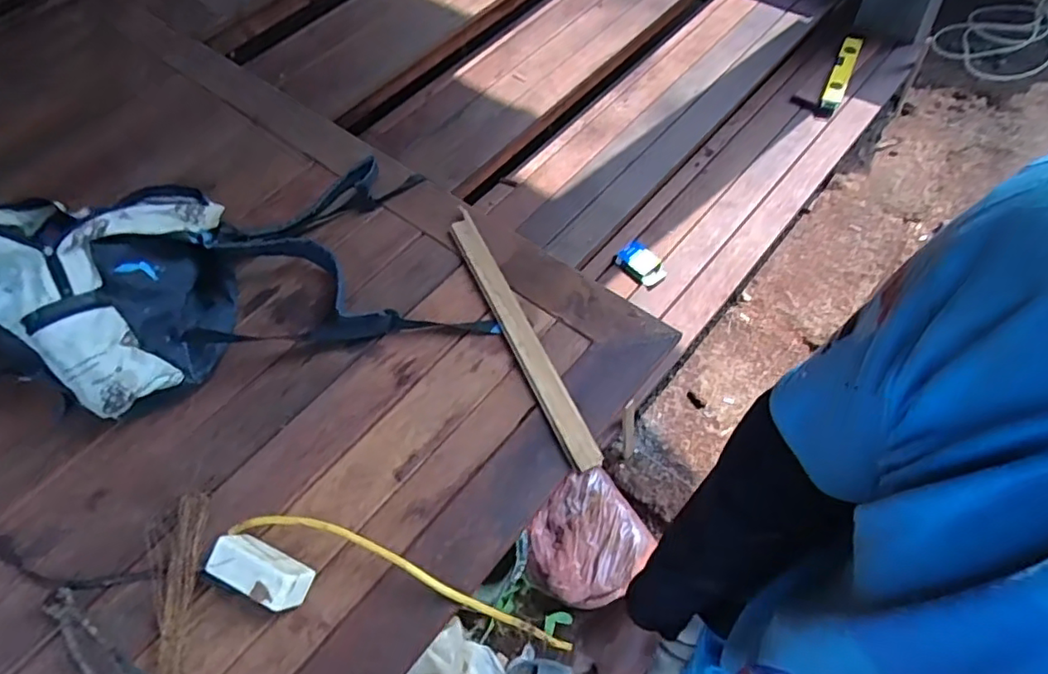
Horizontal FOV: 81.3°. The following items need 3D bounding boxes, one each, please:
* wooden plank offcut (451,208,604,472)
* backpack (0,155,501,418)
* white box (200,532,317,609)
[{"bbox_3d":[-0.006,-0.014,0.873,0.044,0.024,0.454,-21,62,-12],"label":"wooden plank offcut"},{"bbox_3d":[-0.429,-0.126,0.852,0.659,0.206,0.373,-16,61,-7],"label":"backpack"},{"bbox_3d":[-0.299,0.264,0.691,0.109,0.051,0.055,22,63,13],"label":"white box"}]

